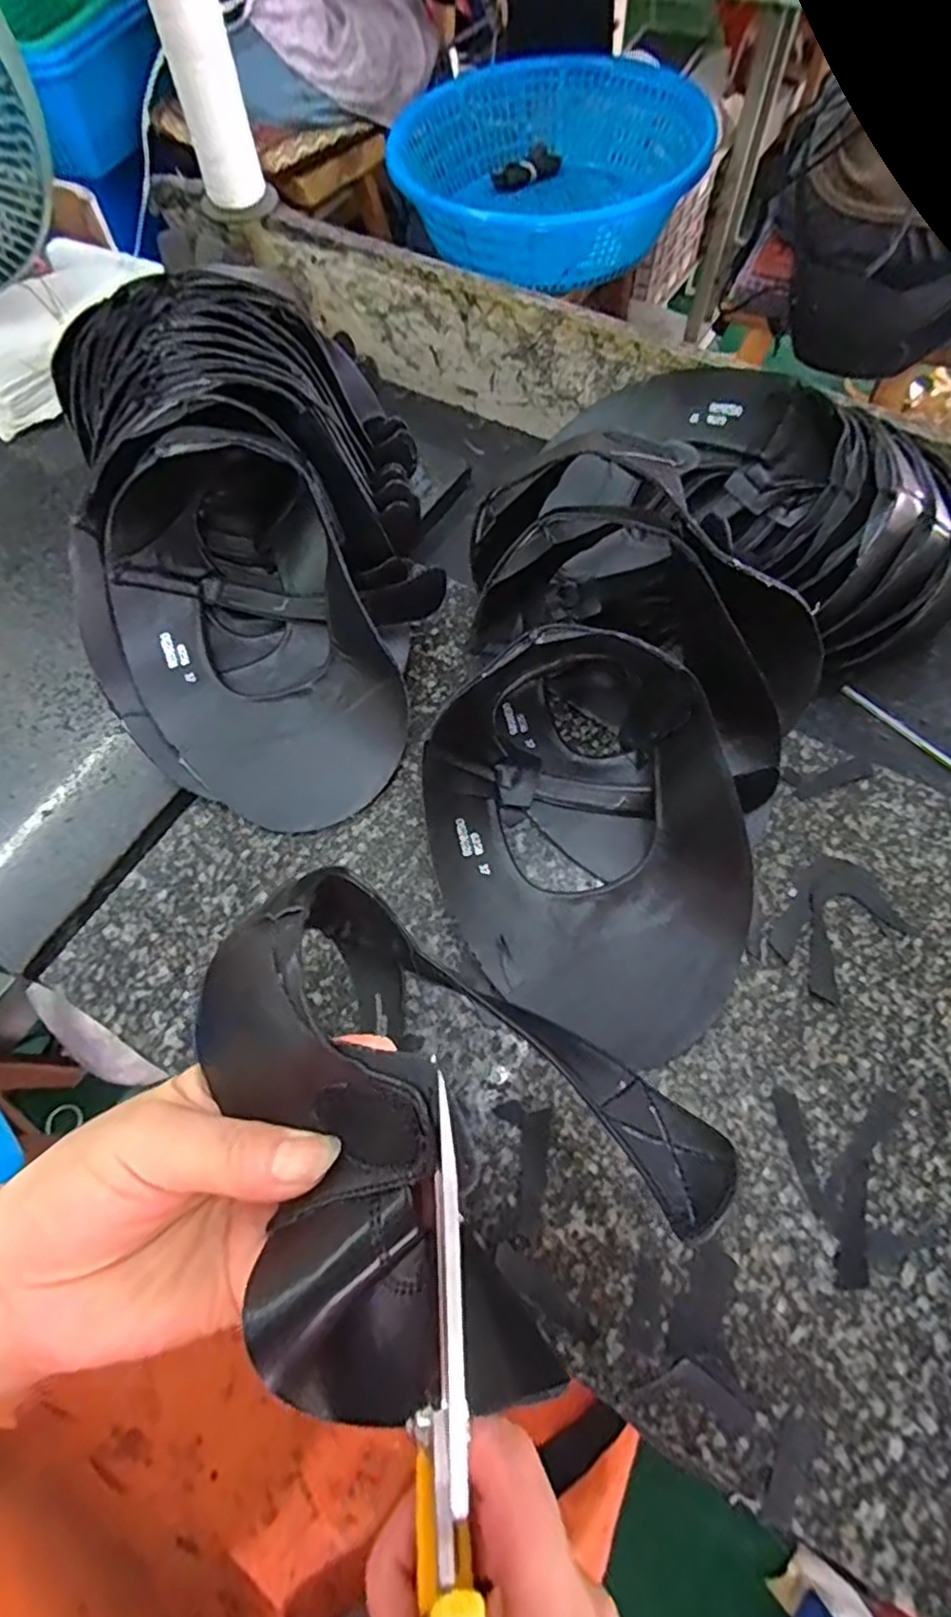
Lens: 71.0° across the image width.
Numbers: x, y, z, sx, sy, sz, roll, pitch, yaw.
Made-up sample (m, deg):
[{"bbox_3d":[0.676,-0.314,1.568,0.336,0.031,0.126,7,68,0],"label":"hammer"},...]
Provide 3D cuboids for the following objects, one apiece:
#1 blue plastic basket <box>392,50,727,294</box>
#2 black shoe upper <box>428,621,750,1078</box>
[{"bbox_3d":[0.156,-1.143,1.203,0.590,0.143,0.498,-18,66,-7],"label":"blue plastic basket"},{"bbox_3d":[0.056,0.007,0.344,0.150,0.079,0.231,-18,66,-7],"label":"black shoe upper"}]

